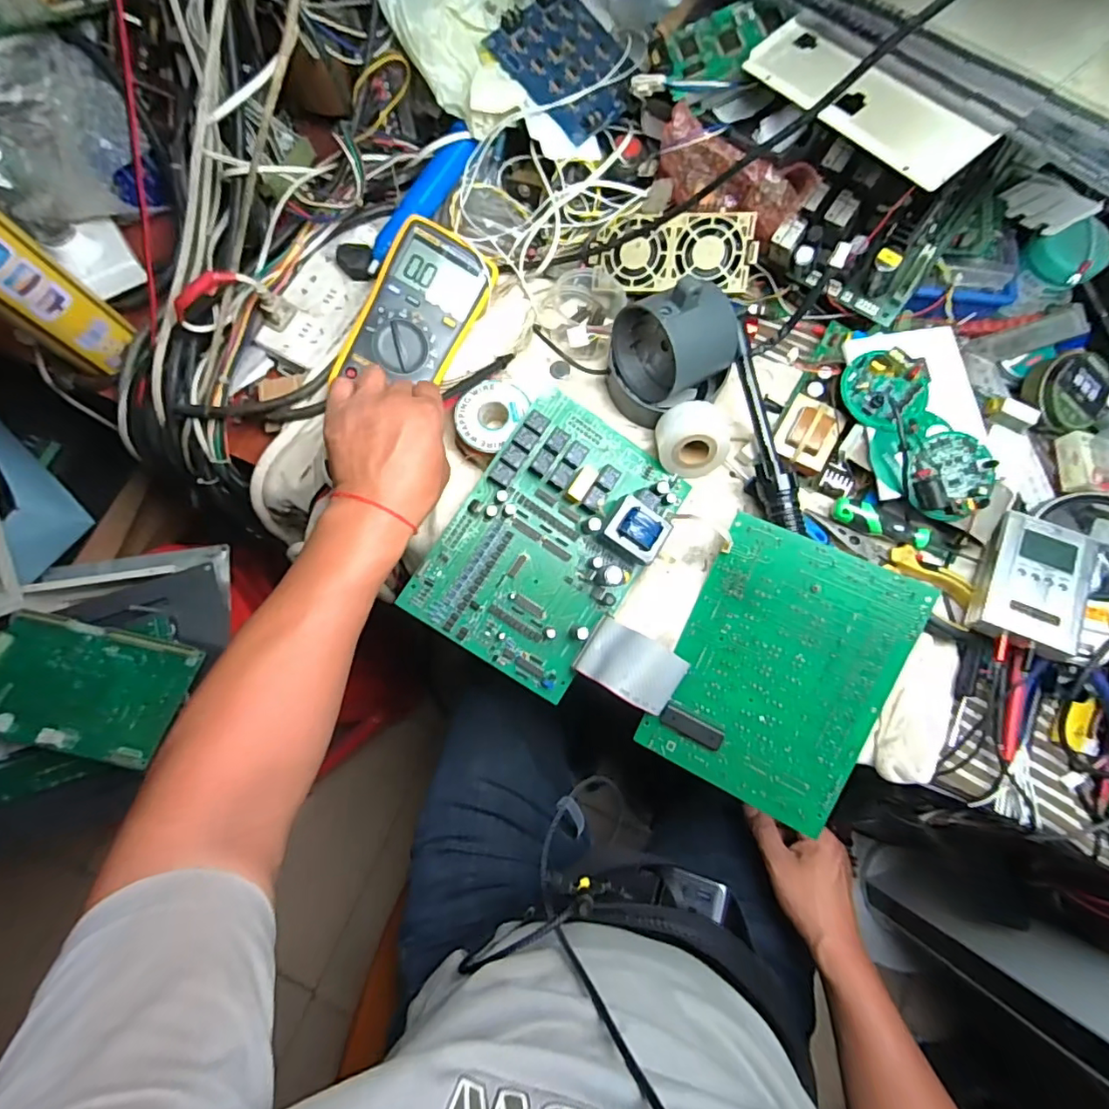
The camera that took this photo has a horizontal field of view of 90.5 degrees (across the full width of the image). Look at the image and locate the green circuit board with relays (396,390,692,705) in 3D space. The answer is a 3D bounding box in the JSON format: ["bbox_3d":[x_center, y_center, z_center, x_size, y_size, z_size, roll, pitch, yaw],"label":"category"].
[{"bbox_3d":[-0.002,-0.011,0.466,0.151,0.049,0.225,34,80,5],"label":"green circuit board with relays"}]

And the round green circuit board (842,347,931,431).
[{"bbox_3d":[0.284,-0.145,0.468,0.074,0.030,0.065,-37,82,-8],"label":"round green circuit board"}]

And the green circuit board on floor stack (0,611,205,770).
[{"bbox_3d":[-0.475,0.131,0.549,0.195,0.013,0.118,16,59,-6],"label":"green circuit board on floor stack"}]

